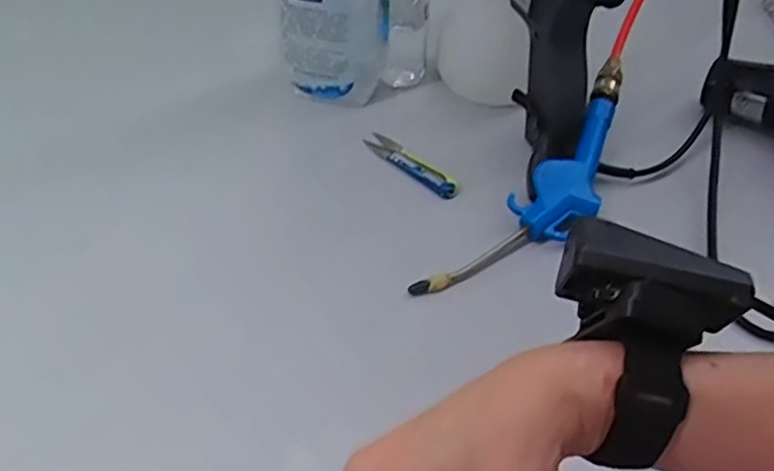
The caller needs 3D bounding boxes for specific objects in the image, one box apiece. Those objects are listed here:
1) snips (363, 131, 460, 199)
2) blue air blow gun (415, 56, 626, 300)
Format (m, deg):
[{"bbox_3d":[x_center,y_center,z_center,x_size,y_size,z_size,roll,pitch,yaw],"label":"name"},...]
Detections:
[{"bbox_3d":[0.021,-0.060,0.571,0.099,0.014,0.018,36,56,28],"label":"snips"},{"bbox_3d":[0.129,-0.032,0.525,0.062,0.043,0.271,33,72,27],"label":"blue air blow gun"}]

